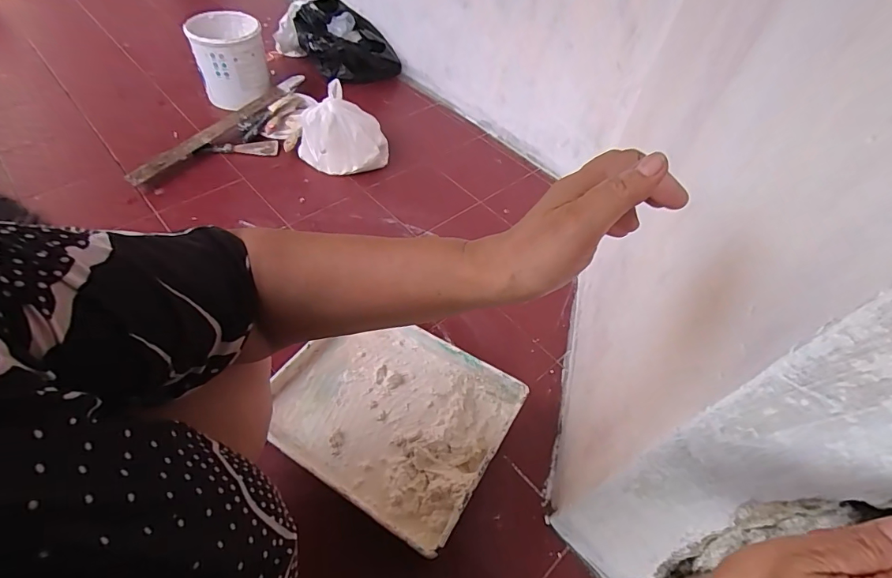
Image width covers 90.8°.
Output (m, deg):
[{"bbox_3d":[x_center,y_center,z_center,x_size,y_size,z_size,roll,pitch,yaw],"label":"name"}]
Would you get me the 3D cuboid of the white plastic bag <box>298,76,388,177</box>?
[{"bbox_3d":[-0.261,-0.380,1.077,0.190,0.140,0.178,30,54,19],"label":"white plastic bag"}]

